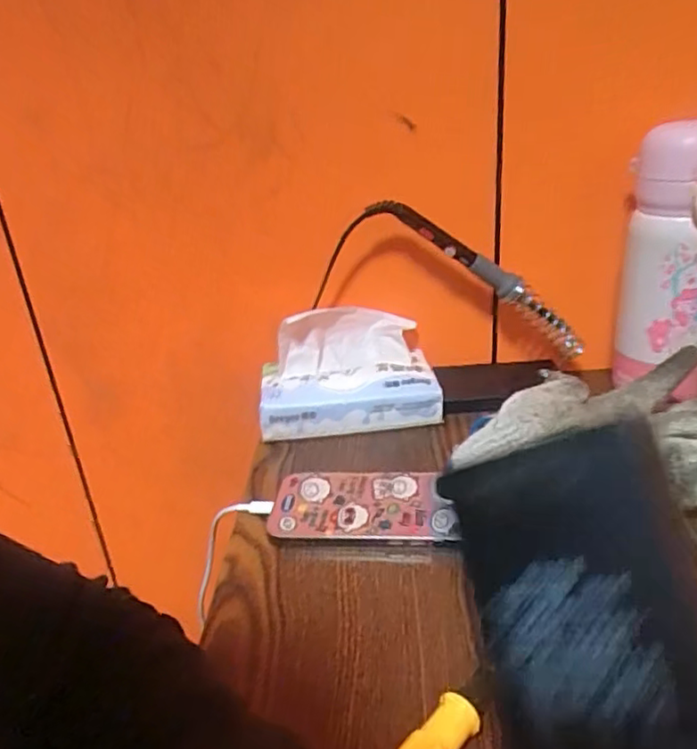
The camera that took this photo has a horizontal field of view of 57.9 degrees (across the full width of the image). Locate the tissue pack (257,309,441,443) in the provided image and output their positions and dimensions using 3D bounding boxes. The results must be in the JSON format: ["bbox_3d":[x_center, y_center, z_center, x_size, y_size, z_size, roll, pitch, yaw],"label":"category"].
[{"bbox_3d":[-0.002,-0.004,0.554,0.152,0.079,0.092,-6,26,0],"label":"tissue pack"}]

